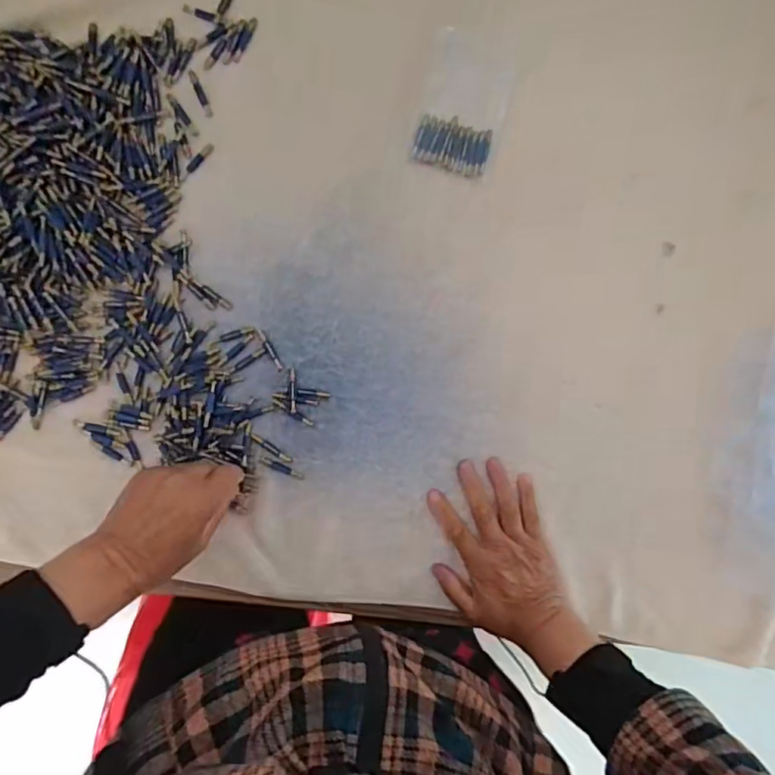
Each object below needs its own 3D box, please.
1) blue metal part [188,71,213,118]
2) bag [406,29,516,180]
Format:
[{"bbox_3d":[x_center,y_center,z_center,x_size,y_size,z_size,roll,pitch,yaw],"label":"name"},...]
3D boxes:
[{"bbox_3d":[-0.161,-0.253,0.469,0.008,0.004,0.041,-22,94,-4],"label":"blue metal part"},{"bbox_3d":[0.069,-0.254,0.487,0.074,0.013,0.121,11,91,-6],"label":"bag"}]

